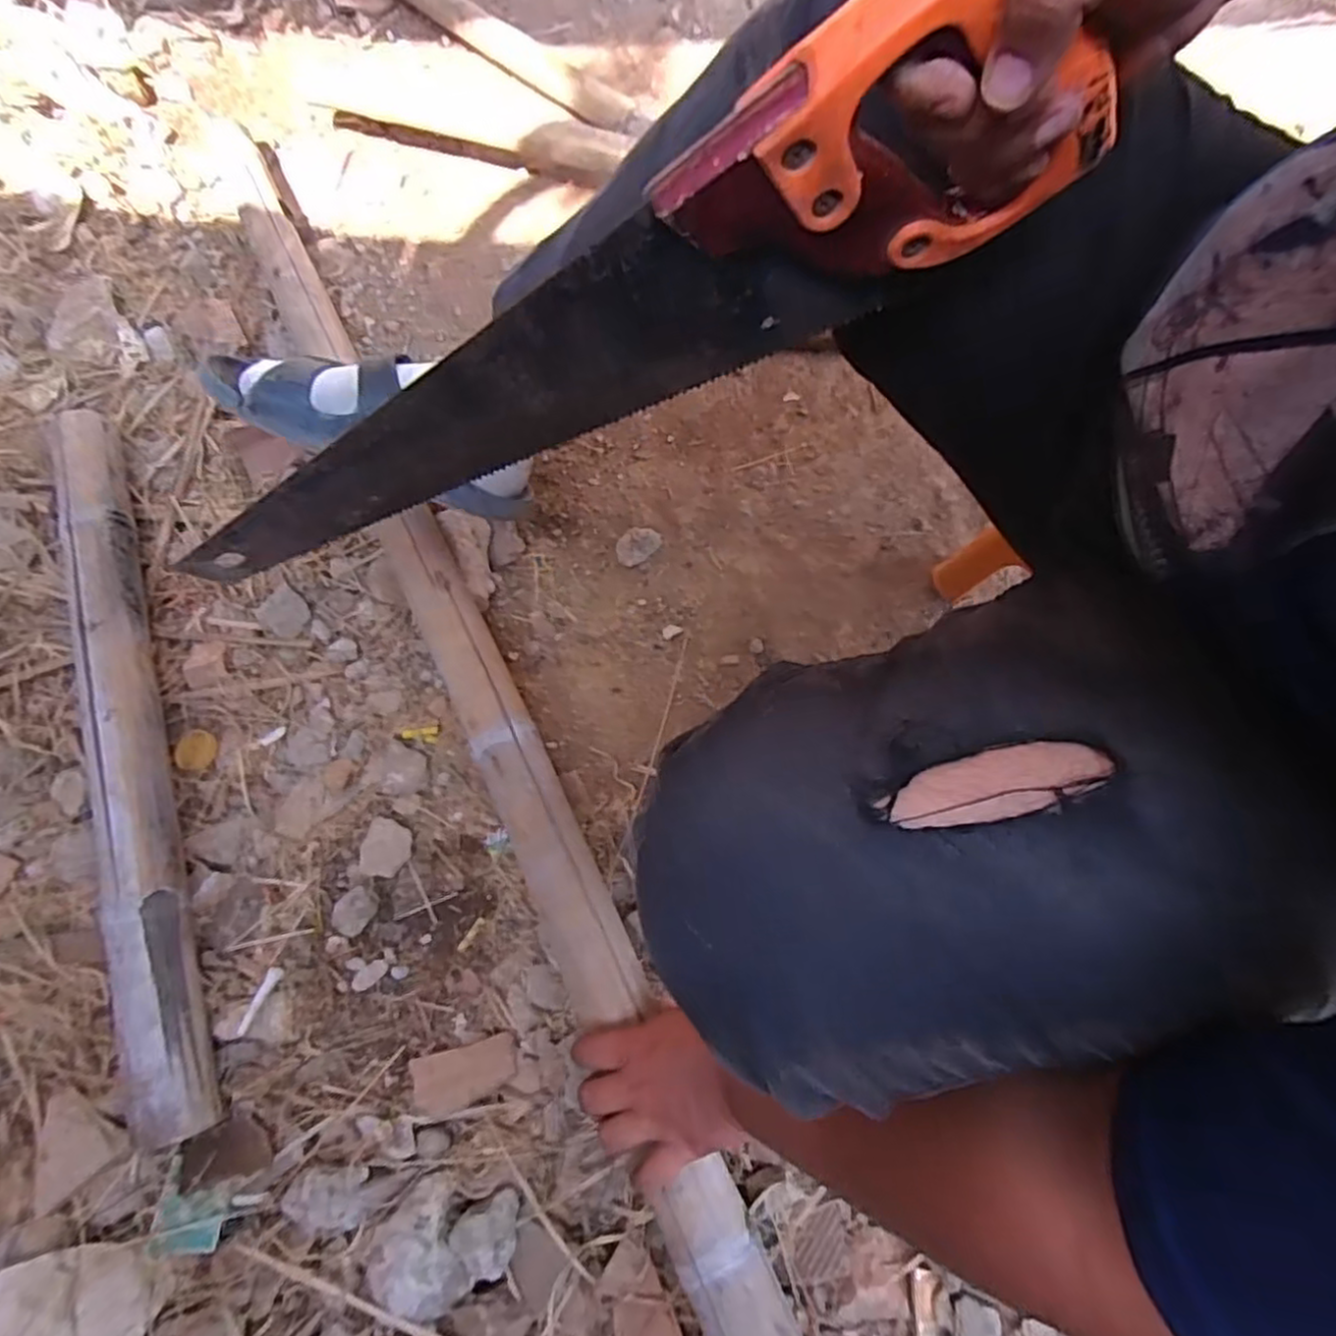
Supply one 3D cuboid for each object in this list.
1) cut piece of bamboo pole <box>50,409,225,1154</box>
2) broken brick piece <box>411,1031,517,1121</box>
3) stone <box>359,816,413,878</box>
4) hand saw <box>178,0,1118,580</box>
[{"bbox_3d":[-0.498,0.051,0.641,0.063,0.045,0.696,-20,74,-1],"label":"cut piece of bamboo pole"},{"bbox_3d":[-0.176,0.352,0.608,0.094,0.013,0.048,-16,53,-1],"label":"broken brick piece"},{"bbox_3d":[-0.273,0.173,0.676,0.047,0.018,0.053,13,77,8],"label":"stone"},{"bbox_3d":[-0.059,-0.145,0.351,0.481,0.120,0.025,-20,71,25],"label":"hand saw"}]

